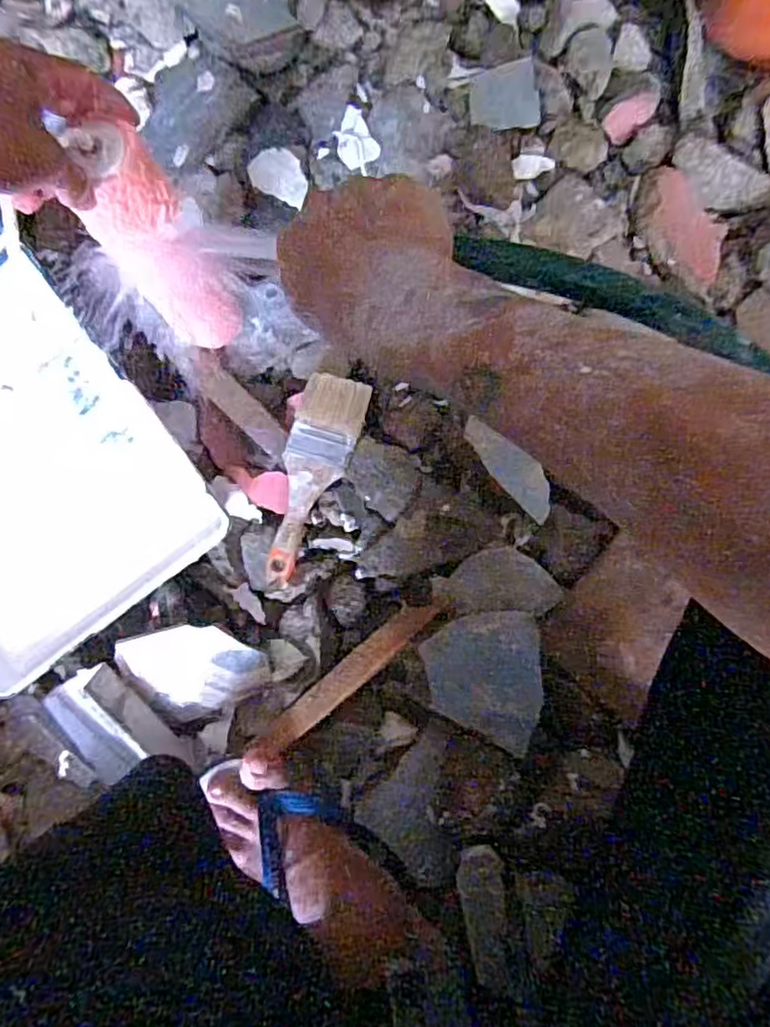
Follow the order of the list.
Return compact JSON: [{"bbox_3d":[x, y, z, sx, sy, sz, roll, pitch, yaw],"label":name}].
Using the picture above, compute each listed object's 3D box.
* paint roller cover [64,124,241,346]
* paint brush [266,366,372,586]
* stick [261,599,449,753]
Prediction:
[{"bbox_3d":[-0.164,-0.191,0.491,0.059,0.236,0.057,-3,78,3],"label":"paint roller cover"},{"bbox_3d":[-0.072,-0.032,0.575,0.063,0.016,0.191,19,87,12],"label":"paint brush"},{"bbox_3d":[-0.025,0.136,0.551,0.190,0.015,0.026,-39,89,-9],"label":"stick"}]

